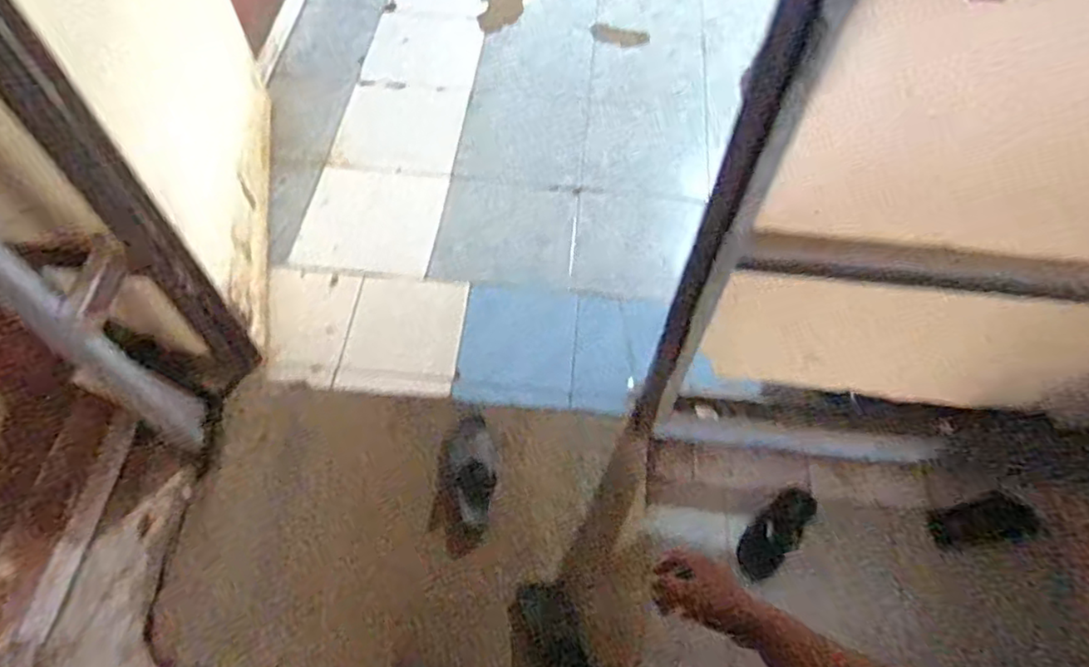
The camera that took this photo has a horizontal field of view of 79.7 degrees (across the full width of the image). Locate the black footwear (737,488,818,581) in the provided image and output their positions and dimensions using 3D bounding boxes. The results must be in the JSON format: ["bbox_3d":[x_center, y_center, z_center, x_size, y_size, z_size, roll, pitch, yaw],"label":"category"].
[{"bbox_3d":[0.577,0.496,1.626,0.120,0.042,0.254,38,85,16],"label":"black footwear"}]

